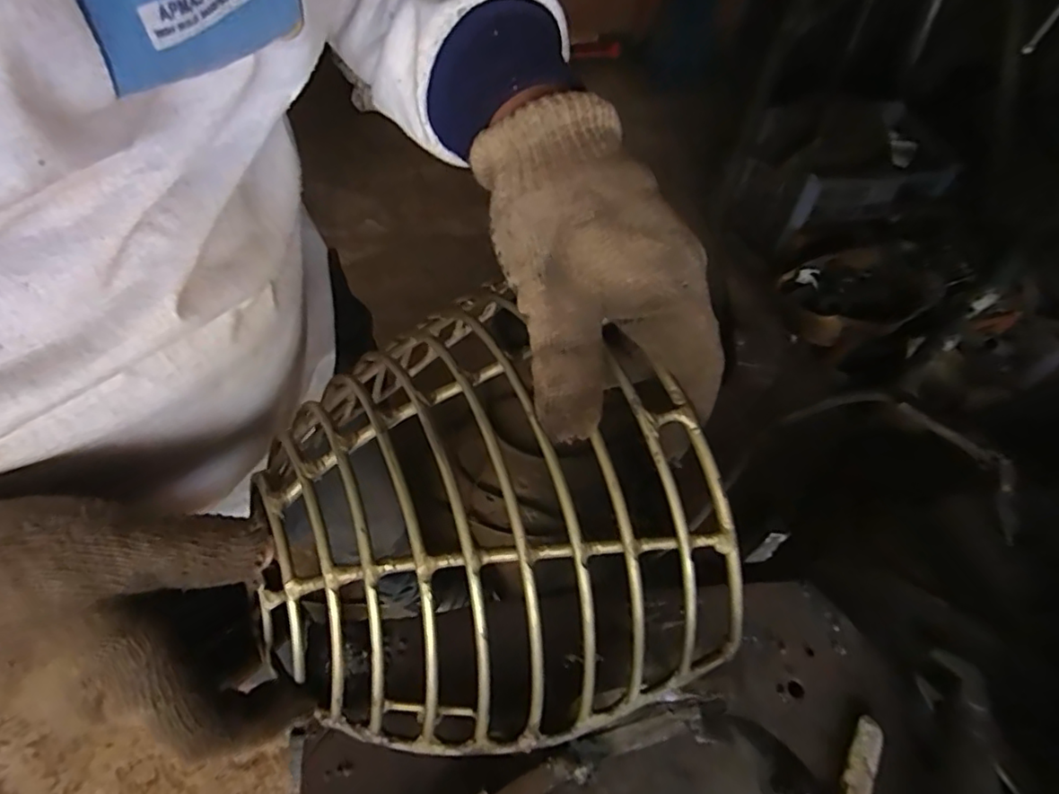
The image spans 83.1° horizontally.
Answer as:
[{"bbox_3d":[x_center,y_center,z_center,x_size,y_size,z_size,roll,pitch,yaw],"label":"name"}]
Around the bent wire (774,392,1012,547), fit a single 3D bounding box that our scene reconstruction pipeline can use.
[{"bbox_3d":[0.255,0.033,0.400,0.150,0.053,0.021,38,63,21],"label":"bent wire"}]

